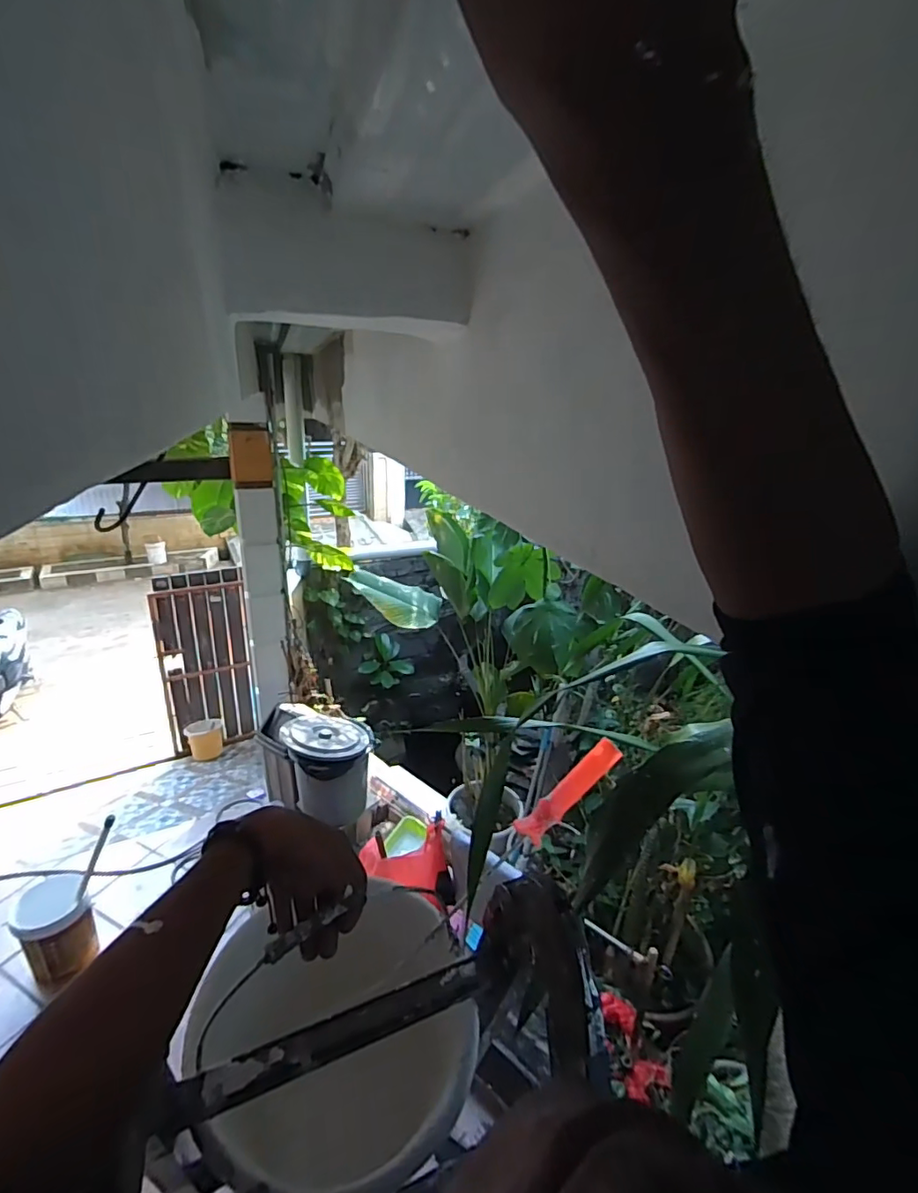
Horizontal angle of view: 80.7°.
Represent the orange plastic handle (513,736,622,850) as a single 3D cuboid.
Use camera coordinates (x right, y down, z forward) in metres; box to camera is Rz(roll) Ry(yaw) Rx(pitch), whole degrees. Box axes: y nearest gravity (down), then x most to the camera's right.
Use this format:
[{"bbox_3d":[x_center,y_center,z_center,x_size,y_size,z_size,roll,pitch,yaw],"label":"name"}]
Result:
[{"bbox_3d":[0.137,0.240,0.666,0.155,0.023,0.031,-44,31,-3],"label":"orange plastic handle"}]

